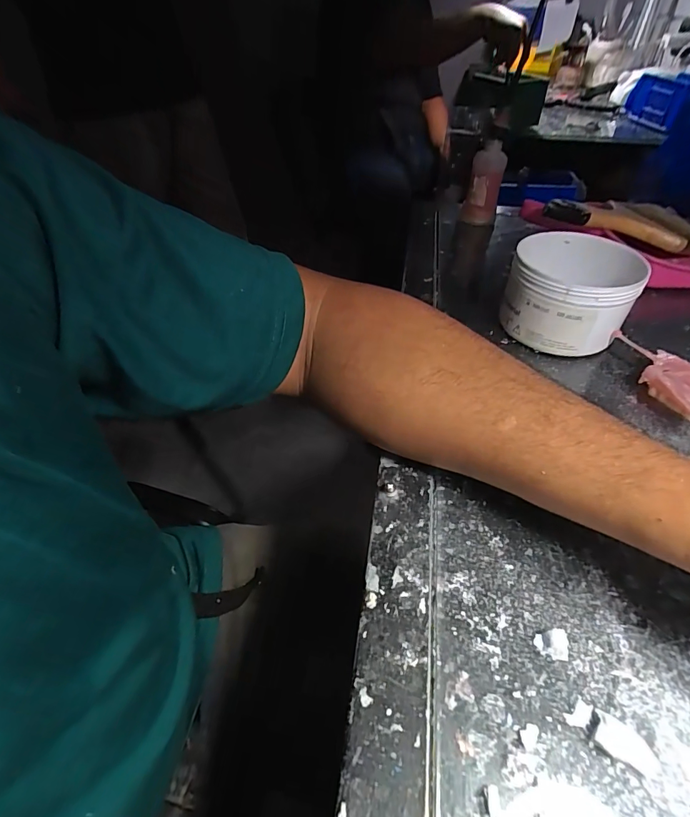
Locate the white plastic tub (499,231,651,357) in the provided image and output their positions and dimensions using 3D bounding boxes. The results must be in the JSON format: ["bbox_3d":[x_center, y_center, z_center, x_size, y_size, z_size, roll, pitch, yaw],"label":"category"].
[{"bbox_3d":[0.176,-0.093,0.336,0.085,0.064,0.100,21,49,20],"label":"white plastic tub"}]

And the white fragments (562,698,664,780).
[{"bbox_3d":[0.101,0.124,0.159,0.031,0.006,0.012,31,53,28],"label":"white fragments"}]

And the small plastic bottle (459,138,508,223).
[{"bbox_3d":[0.162,-0.260,0.494,0.038,0.086,0.038,13,47,14],"label":"small plastic bottle"}]

